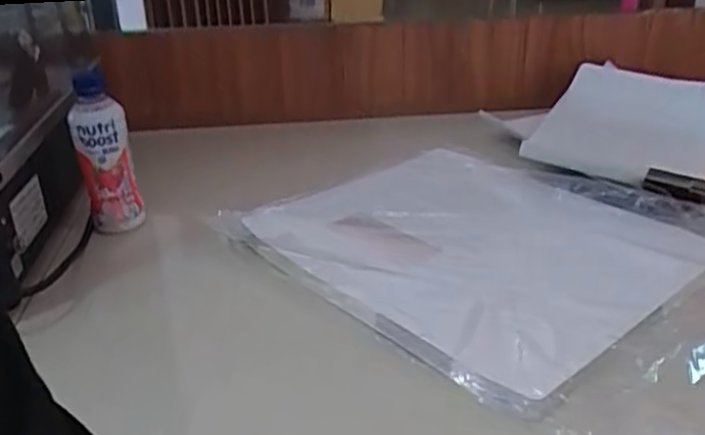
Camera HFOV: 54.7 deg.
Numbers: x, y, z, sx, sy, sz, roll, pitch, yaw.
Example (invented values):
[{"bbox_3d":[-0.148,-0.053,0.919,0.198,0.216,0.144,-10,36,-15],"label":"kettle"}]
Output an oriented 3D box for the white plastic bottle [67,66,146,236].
[{"bbox_3d":[-0.279,-0.073,0.761,0.058,0.169,0.065,-12,28,-20],"label":"white plastic bottle"}]

